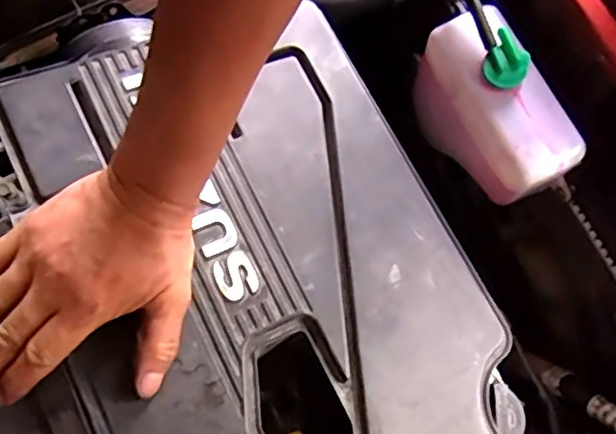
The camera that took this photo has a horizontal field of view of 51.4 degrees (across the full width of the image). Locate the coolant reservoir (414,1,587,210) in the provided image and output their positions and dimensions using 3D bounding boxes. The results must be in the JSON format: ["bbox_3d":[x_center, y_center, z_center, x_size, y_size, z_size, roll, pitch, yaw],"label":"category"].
[{"bbox_3d":[0.181,-0.096,0.660,0.080,0.160,0.183,-30,77,-6],"label":"coolant reservoir"}]

